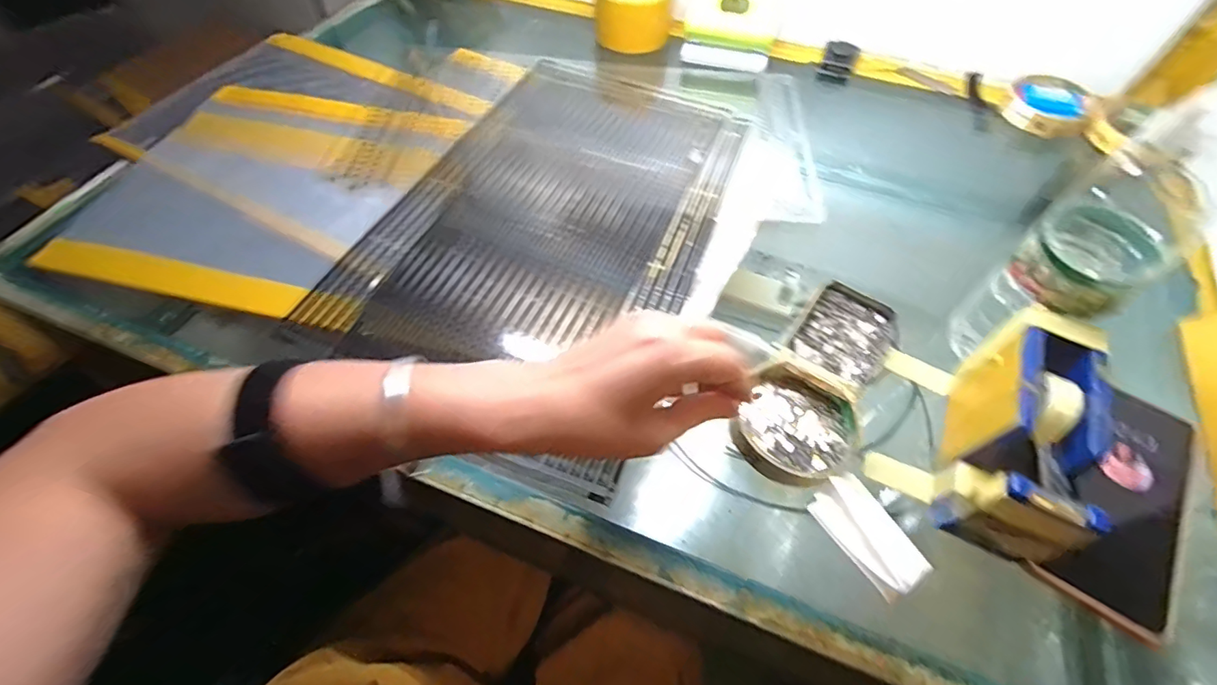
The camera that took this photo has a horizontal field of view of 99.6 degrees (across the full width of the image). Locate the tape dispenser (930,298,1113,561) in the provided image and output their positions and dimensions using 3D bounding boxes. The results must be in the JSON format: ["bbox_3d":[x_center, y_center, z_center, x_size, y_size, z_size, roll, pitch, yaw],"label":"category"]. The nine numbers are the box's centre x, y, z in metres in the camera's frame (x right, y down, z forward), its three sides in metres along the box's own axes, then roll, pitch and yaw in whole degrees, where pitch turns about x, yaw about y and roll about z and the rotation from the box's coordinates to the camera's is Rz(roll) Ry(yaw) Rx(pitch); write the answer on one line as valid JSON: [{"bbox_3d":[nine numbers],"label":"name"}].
[{"bbox_3d":[0.243,0.054,0.307,0.052,0.069,0.139,24,60,15],"label":"tape dispenser"}]

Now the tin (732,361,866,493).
[{"bbox_3d":[0.128,0.059,0.347,0.079,0.018,0.082,0,57,0],"label":"tin"}]

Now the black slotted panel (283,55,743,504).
[{"bbox_3d":[-0.049,-0.117,0.466,0.278,0.005,0.447,19,60,10],"label":"black slotted panel"}]

